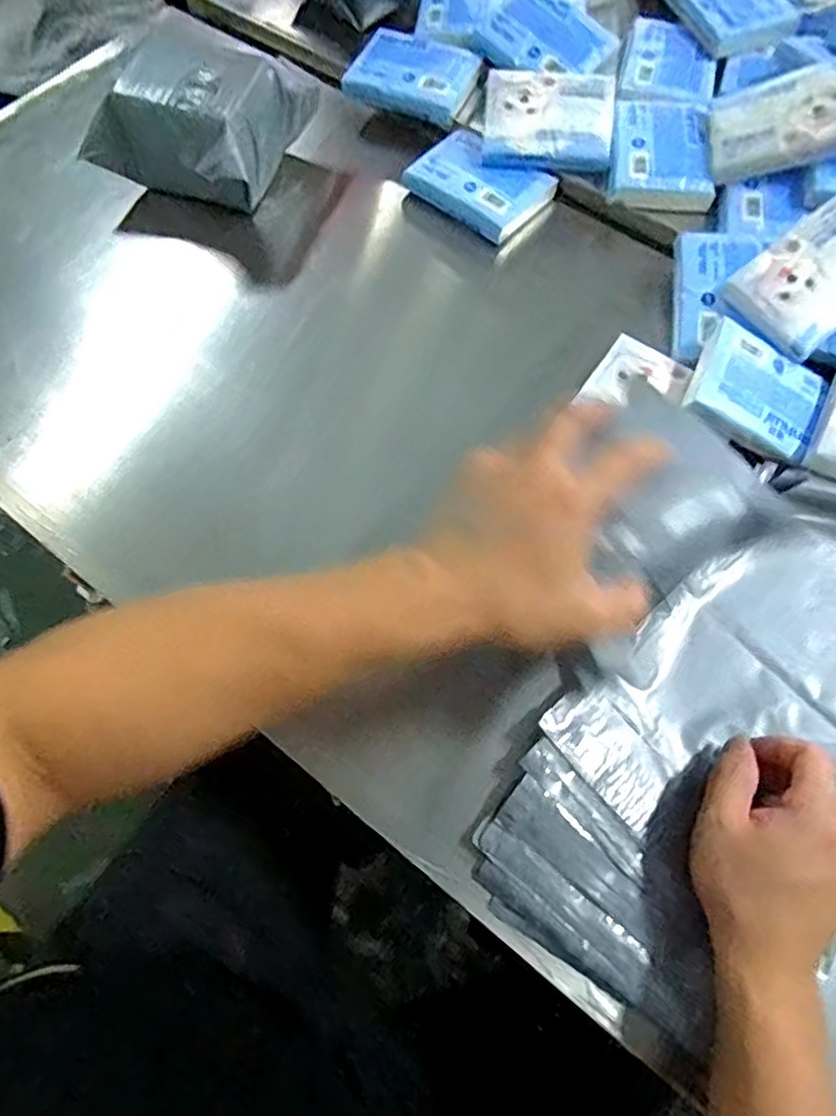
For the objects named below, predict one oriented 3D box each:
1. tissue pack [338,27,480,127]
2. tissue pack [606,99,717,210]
[{"bbox_3d":[-0.005,-0.469,0.631,0.113,0.028,0.078,23,70,11],"label":"tissue pack"},{"bbox_3d":[0.218,-0.364,0.578,0.086,0.022,0.110,7,68,5],"label":"tissue pack"}]

